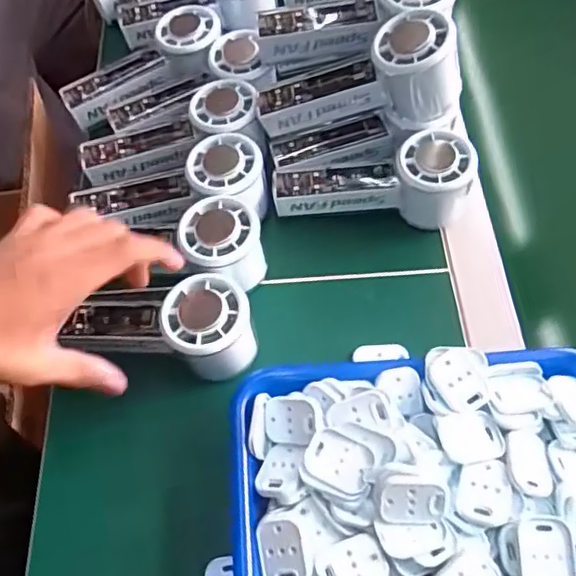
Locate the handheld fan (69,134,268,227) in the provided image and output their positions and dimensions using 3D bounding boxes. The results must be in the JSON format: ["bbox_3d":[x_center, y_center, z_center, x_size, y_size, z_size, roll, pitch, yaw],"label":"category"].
[{"bbox_3d":[-0.088,-0.071,0.468,0.150,0.050,0.066,-13,61,11],"label":"handheld fan"}]

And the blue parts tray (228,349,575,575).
[{"bbox_3d":[0.095,0.194,0.323,0.244,0.041,0.320,-4,62,-1],"label":"blue parts tray"}]

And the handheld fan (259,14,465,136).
[{"bbox_3d":[0.054,-0.151,0.457,0.150,0.071,0.049,-10,60,20],"label":"handheld fan"}]

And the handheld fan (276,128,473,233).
[{"bbox_3d":[0.064,-0.083,0.465,0.149,0.063,0.048,2,62,2],"label":"handheld fan"}]

